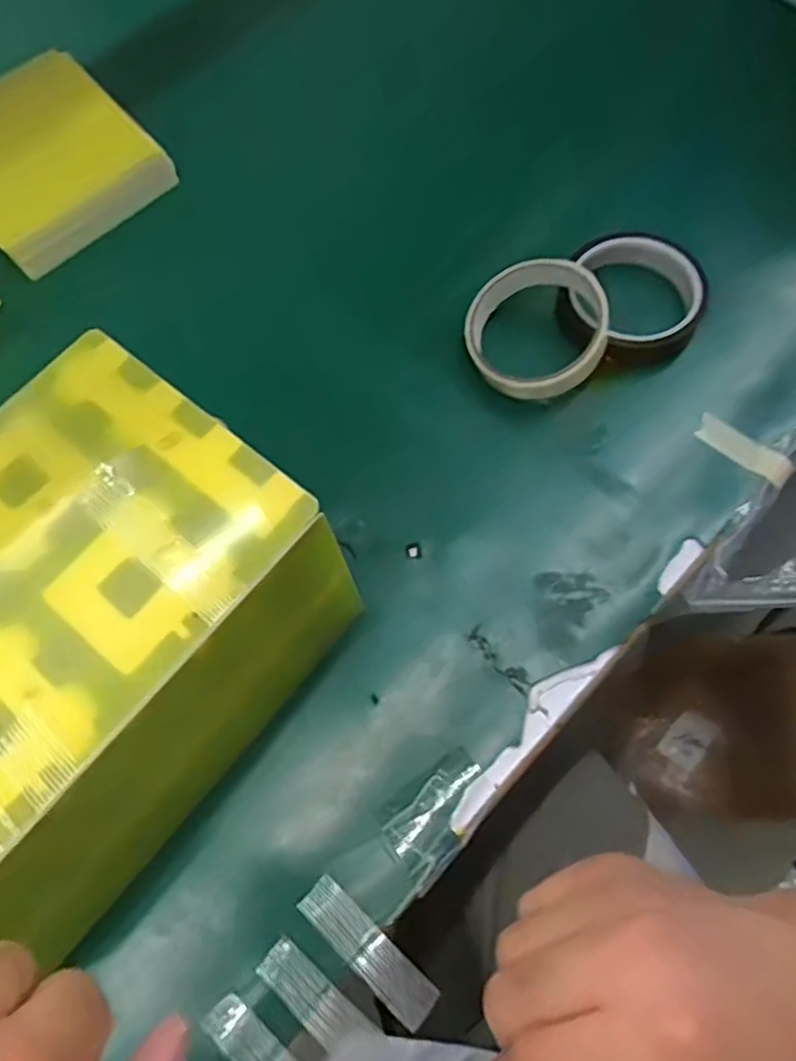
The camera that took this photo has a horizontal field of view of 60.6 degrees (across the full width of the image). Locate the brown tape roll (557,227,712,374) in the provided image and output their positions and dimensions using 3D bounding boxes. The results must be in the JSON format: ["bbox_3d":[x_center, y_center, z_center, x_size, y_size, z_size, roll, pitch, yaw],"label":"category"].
[{"bbox_3d":[0.150,-0.147,0.440,0.086,0.031,0.093,-1,70,2],"label":"brown tape roll"}]

